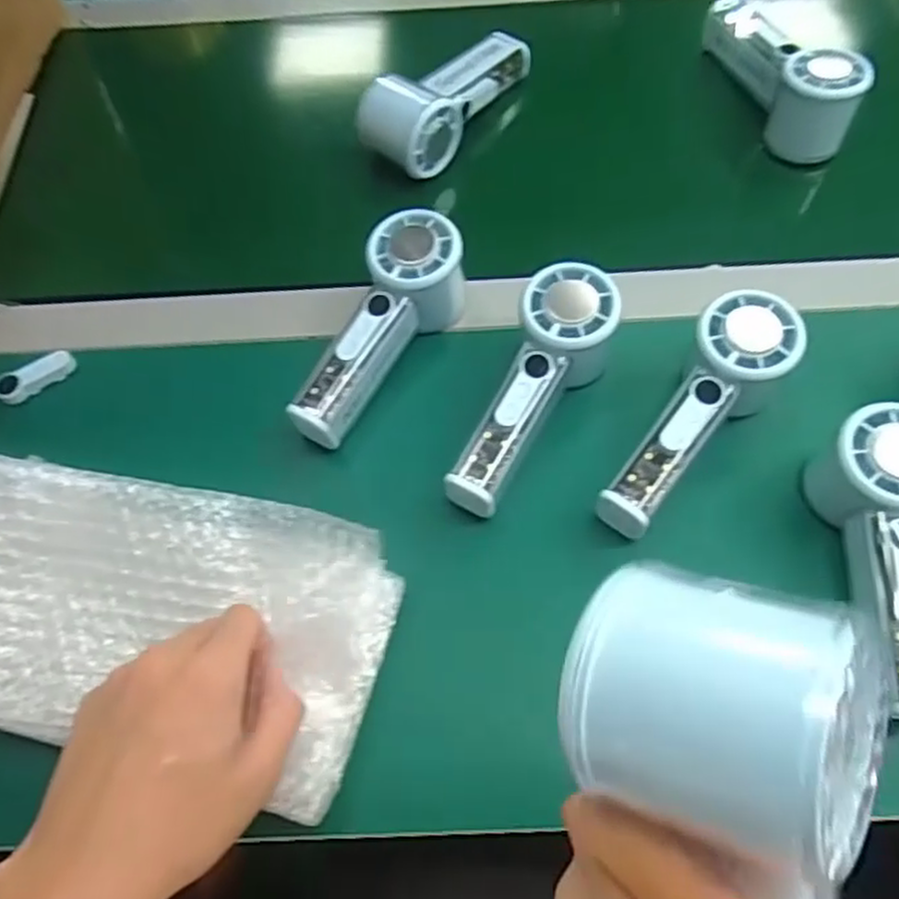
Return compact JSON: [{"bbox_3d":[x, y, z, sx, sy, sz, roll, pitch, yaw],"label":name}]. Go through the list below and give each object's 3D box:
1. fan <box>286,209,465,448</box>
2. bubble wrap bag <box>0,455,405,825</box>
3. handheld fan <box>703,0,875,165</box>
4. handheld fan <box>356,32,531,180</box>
[{"bbox_3d":[-0.044,-0.072,0.466,0.054,0.056,0.154,27,81,15],"label":"fan"},{"bbox_3d":[-0.140,0.084,0.363,0.211,0.031,0.134,15,76,-1],"label":"bubble wrap bag"},{"bbox_3d":[0.249,-0.287,0.551,0.047,0.062,0.155,-18,64,-6],"label":"handheld fan"},{"bbox_3d":[-0.005,-0.271,0.554,0.063,0.047,0.161,29,69,16],"label":"handheld fan"}]

